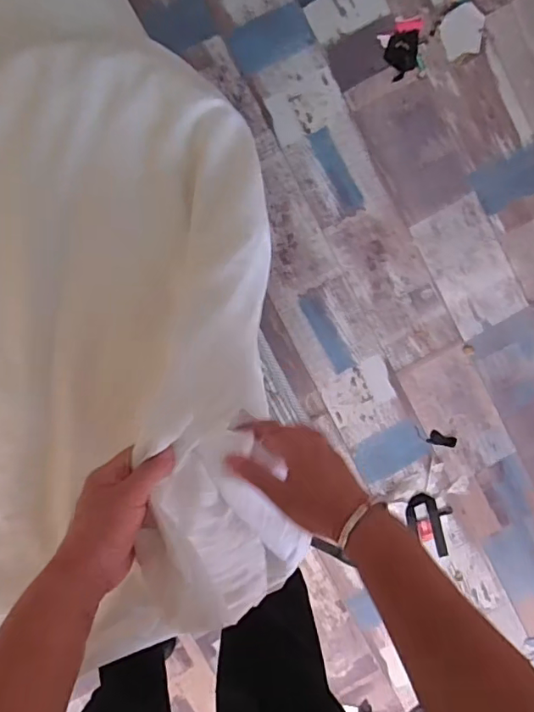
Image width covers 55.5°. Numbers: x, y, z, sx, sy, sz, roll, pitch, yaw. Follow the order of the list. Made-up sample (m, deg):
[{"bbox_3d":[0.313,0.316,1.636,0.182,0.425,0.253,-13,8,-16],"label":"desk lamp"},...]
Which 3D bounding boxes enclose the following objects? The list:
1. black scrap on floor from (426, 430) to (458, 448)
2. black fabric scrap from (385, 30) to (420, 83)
[{"bbox_3d":[0.403,0.193,1.165,0.066,0.005,0.031,20,93,-5],"label":"black scrap on floor"},{"bbox_3d":[0.287,-0.638,1.078,0.068,0.008,0.096,1,96,0],"label":"black fabric scrap"}]

